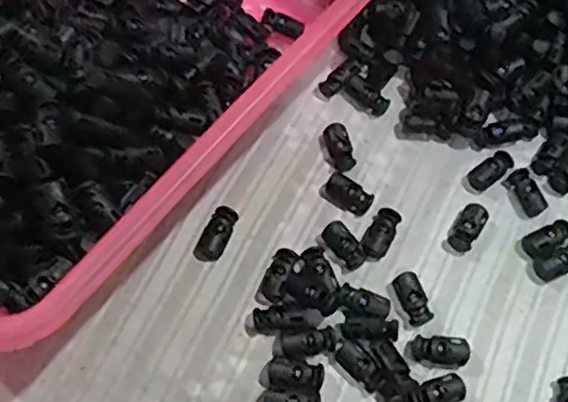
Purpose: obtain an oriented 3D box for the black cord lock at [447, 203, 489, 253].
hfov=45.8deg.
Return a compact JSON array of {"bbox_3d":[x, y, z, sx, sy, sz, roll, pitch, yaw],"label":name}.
[{"bbox_3d":[0.100,0.014,0.363,0.014,0.009,0.027,32,66,14],"label":"black cord lock"}]

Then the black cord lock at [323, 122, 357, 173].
[{"bbox_3d":[0.032,-0.030,0.380,0.014,0.009,0.027,-15,64,-10],"label":"black cord lock"}]

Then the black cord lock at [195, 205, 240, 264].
[{"bbox_3d":[-0.035,0.017,0.355,0.015,0.007,0.031,24,64,10],"label":"black cord lock"}]

